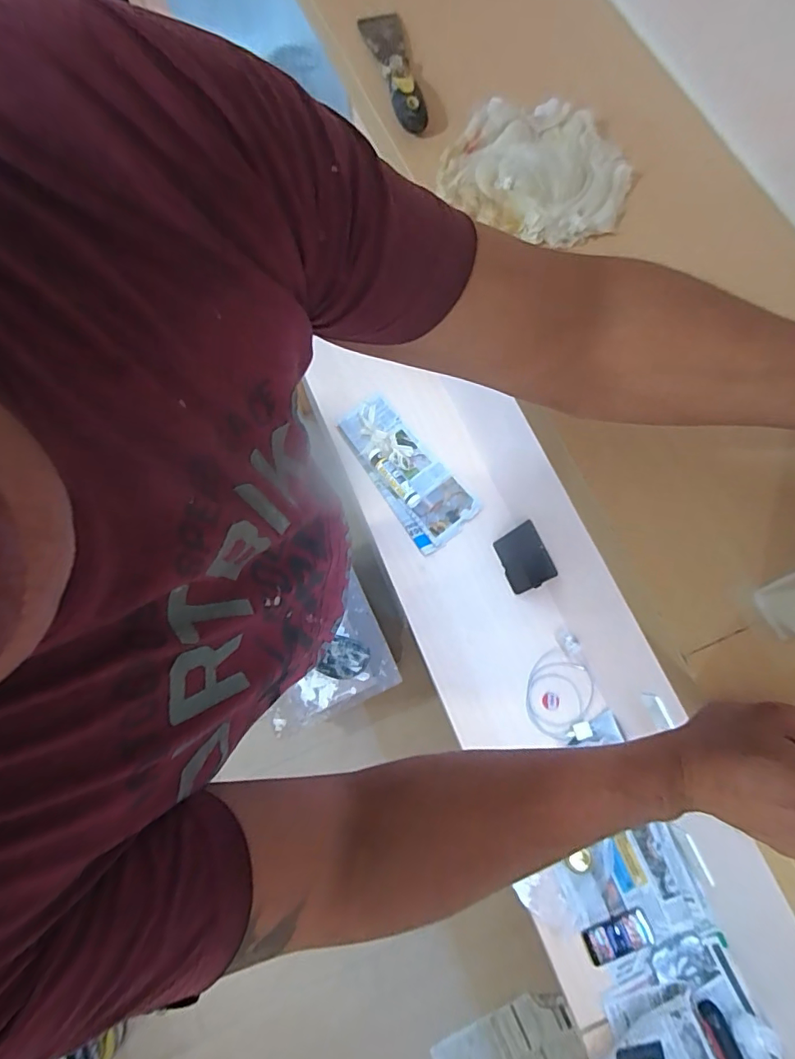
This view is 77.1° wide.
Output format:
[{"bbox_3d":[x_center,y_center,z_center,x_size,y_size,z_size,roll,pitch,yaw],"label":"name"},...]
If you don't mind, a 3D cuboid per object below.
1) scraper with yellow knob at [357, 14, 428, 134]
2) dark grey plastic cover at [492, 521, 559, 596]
[{"bbox_3d":[0.000,-0.501,0.543,0.042,0.025,0.200,-14,76,-3],"label":"scraper with yellow knob"},{"bbox_3d":[0.373,0.086,1.480,0.150,0.017,0.177,-37,71,34],"label":"dark grey plastic cover"}]

